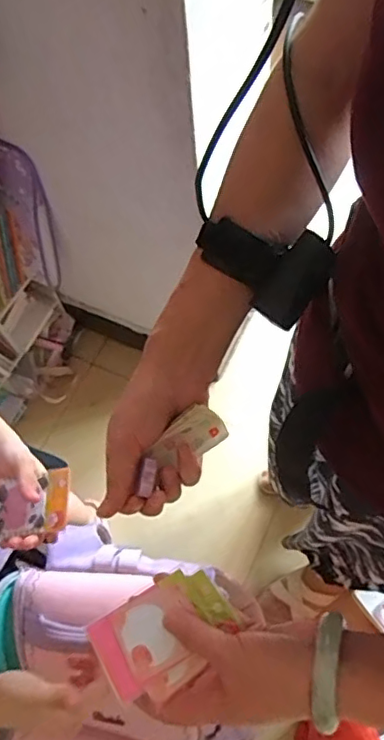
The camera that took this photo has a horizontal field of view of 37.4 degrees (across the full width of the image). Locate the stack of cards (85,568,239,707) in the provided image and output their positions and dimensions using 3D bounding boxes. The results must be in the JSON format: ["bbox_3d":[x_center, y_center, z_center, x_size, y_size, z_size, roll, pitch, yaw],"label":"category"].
[{"bbox_3d":[-0.020,0.189,0.408,0.094,0.008,0.063,-30,68,-10],"label":"stack of cards"}]

